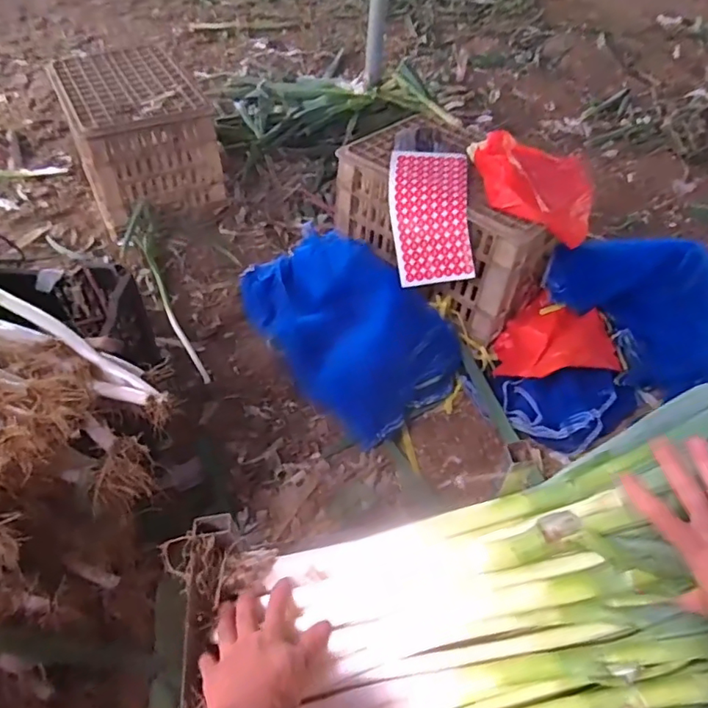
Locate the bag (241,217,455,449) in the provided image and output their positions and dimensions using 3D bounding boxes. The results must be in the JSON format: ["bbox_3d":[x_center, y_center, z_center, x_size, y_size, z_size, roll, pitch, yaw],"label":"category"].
[{"bbox_3d":[-0.034,-0.090,1.201,0.311,0.168,0.569,-29,57,-27],"label":"bag"}]

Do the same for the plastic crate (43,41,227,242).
[{"bbox_3d":[-0.611,-0.621,1.524,0.335,0.270,0.469,-21,53,-22],"label":"plastic crate"}]

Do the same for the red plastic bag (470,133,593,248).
[{"bbox_3d":[0.394,-0.362,1.164,0.257,0.100,0.271,3,47,-3],"label":"red plastic bag"}]

